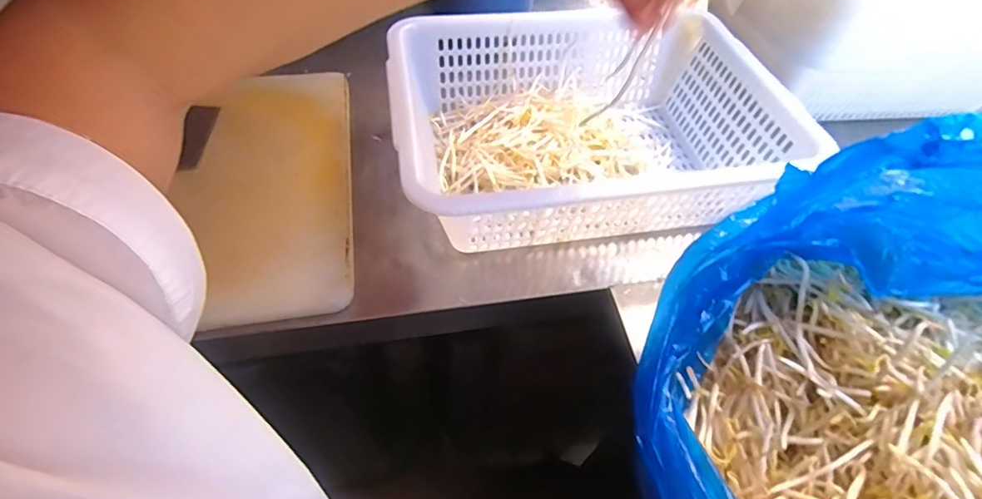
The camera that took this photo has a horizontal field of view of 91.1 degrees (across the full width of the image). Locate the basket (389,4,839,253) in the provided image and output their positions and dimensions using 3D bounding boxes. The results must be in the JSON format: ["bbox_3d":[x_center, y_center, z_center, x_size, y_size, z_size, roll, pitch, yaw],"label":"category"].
[{"bbox_3d":[0.088,-0.135,0.512,0.366,0.112,0.278,-8,55,-9],"label":"basket"}]

